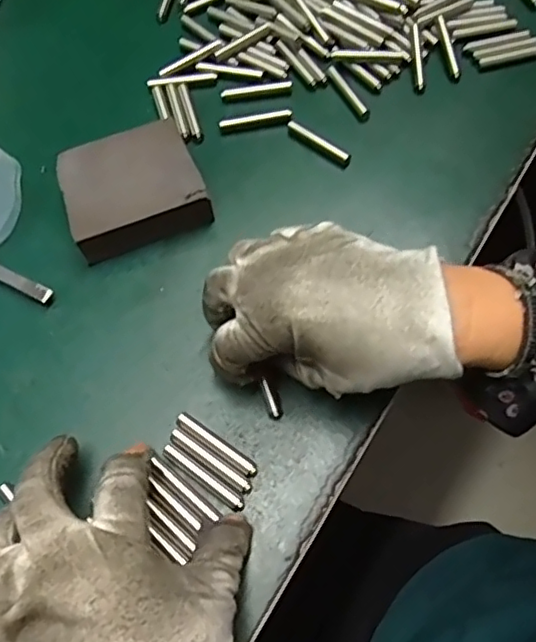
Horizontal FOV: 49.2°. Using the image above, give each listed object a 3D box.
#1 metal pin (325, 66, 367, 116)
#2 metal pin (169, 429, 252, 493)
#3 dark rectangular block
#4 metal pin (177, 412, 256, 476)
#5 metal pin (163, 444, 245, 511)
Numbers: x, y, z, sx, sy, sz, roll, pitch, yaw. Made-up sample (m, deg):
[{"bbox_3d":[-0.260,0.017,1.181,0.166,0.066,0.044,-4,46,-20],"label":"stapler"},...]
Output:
[{"bbox_3d":[0.054,-0.157,0.397,0.007,0.005,0.045,-26,67,-11],"label":"metal pin"},{"bbox_3d":[-0.029,0.070,0.294,0.049,0.004,0.007,32,69,15],"label":"metal pin"},{"bbox_3d":[-0.083,-0.082,0.359,0.079,0.025,0.072,-20,66,-8],"label":"dark rectangular block"},{"bbox_3d":[-0.026,0.063,0.298,0.049,0.005,0.008,33,70,15],"label":"metal pin"},{"bbox_3d":[-0.032,0.076,0.289,0.049,0.004,0.007,33,70,15],"label":"metal pin"}]

